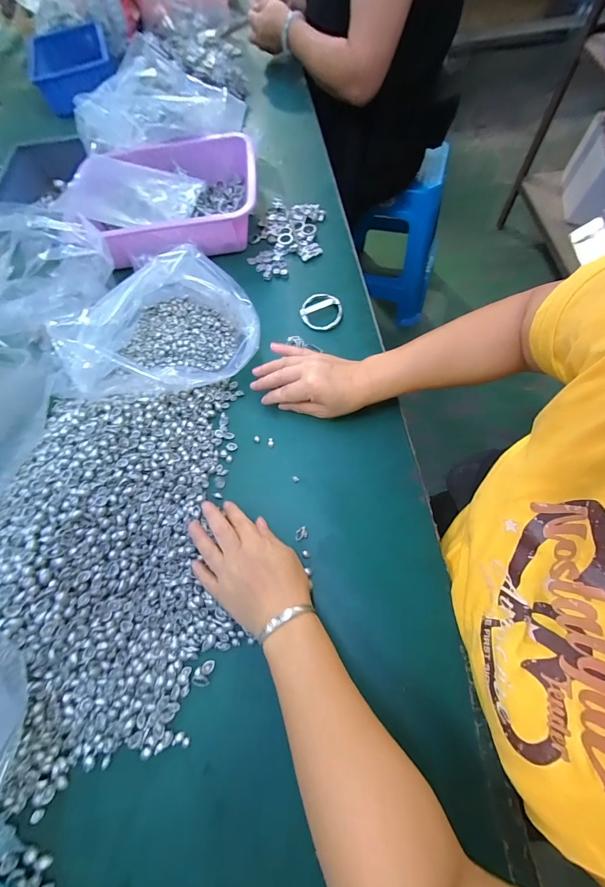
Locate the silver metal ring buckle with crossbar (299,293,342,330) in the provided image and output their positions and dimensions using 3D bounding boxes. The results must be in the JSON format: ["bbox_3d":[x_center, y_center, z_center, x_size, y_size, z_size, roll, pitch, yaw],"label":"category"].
[{"bbox_3d":[0.027,-0.196,0.492,0.063,0.010,0.056,41,86,14],"label":"silver metal ring buckle with crossbar"}]

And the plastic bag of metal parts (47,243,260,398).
[{"bbox_3d":[-0.155,-0.154,0.429,0.192,0.098,0.175,-4,67,3],"label":"plastic bag of metal parts"}]

